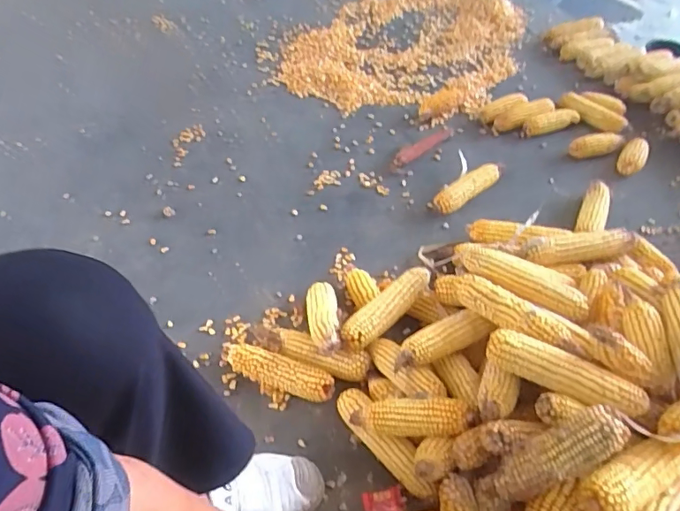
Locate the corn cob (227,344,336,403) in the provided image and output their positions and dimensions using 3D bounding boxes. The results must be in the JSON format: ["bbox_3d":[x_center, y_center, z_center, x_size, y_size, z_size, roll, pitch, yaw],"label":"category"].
[{"bbox_3d":[-0.093,0.180,0.747,0.170,0.050,0.053,19,53,15],"label":"corn cob"}]

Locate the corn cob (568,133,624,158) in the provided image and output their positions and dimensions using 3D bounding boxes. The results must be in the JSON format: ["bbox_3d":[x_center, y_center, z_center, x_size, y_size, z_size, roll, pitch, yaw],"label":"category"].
[{"bbox_3d":[0.577,-0.250,1.109,0.121,0.041,0.052,-11,51,-8],"label":"corn cob"}]

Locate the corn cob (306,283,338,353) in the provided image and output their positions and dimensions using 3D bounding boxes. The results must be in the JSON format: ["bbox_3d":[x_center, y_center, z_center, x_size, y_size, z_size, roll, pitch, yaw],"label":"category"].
[{"bbox_3d":[-0.028,0.097,0.784,0.049,0.043,0.153,-6,28,-5],"label":"corn cob"}]

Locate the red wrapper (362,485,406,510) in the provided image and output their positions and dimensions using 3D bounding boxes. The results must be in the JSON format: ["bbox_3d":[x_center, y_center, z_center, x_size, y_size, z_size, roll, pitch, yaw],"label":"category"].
[{"bbox_3d":[0.058,0.325,0.646,0.052,0.018,0.037,-8,51,-6],"label":"red wrapper"}]

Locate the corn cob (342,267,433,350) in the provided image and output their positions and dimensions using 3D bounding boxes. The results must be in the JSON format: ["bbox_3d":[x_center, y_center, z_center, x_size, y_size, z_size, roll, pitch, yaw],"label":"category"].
[{"bbox_3d":[0.071,0.084,0.774,0.050,0.054,0.178,35,57,25],"label":"corn cob"}]

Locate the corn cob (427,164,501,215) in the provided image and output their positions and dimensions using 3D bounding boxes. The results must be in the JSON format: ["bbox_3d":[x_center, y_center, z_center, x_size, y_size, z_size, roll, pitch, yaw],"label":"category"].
[{"bbox_3d":[0.266,-0.143,1.016,0.176,0.041,0.048,-31,56,-23],"label":"corn cob"}]

